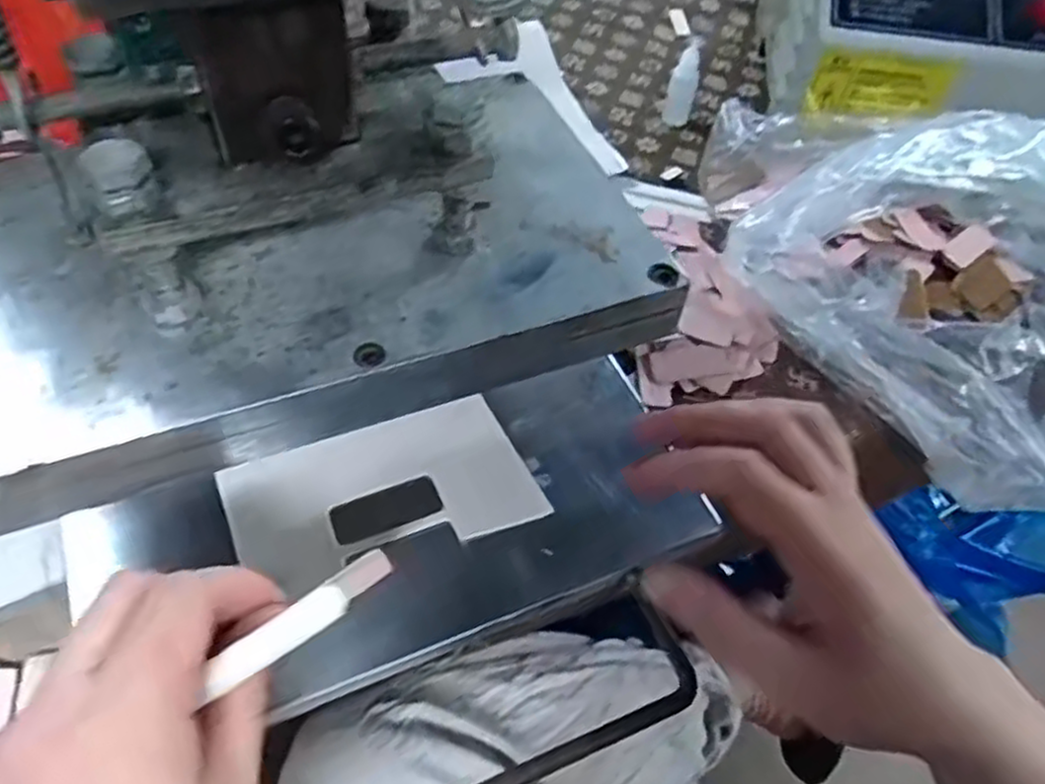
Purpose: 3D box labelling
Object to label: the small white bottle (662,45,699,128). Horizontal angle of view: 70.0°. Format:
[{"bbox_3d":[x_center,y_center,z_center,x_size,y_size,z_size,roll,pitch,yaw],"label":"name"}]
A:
[{"bbox_3d":[0.143,-0.274,0.670,0.022,0.064,0.026,12,54,4],"label":"small white bottle"}]

